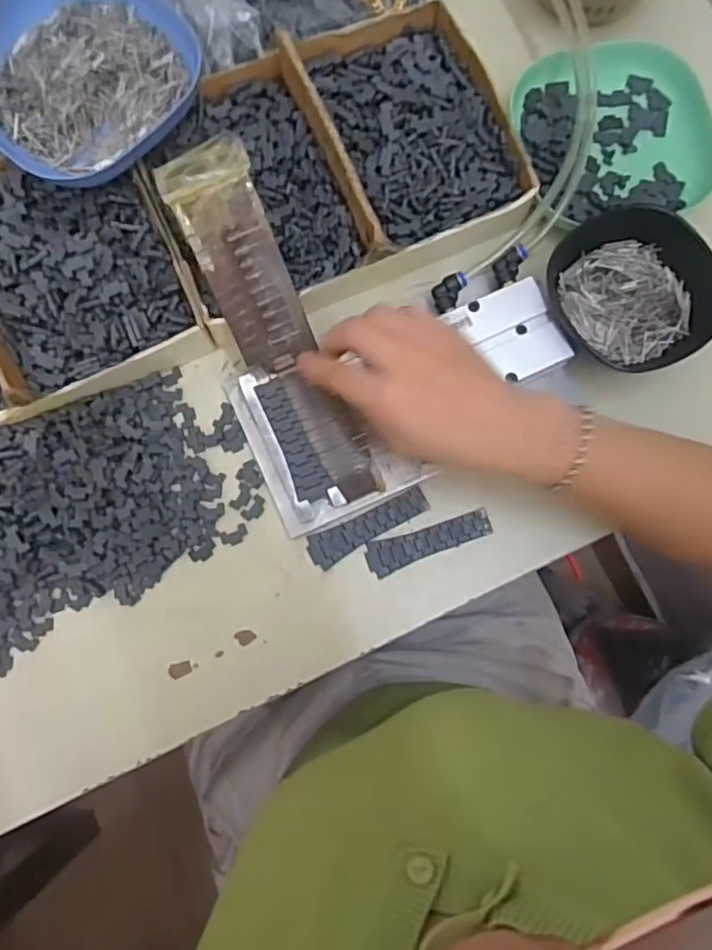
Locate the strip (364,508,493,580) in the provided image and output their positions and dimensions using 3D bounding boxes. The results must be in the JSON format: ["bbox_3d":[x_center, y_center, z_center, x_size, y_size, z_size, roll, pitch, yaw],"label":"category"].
[{"bbox_3d":[0.049,0.044,0.431,0.085,0.006,0.024,-22,81,-4],"label":"strip"}]

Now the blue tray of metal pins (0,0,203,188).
[{"bbox_3d":[-0.181,-0.263,0.416,0.126,0.034,0.142,44,82,6],"label":"blue tray of metal pins"}]

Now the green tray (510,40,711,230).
[{"bbox_3d":[0.189,-0.252,0.472,0.129,0.031,0.141,-16,81,-3],"label":"green tray"}]

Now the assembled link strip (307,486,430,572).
[{"bbox_3d":[0.009,0.036,0.432,0.085,0.004,0.023,-25,81,-5],"label":"assembled link strip"}]

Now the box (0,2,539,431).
[{"bbox_3d":[-0.129,-0.170,0.438,0.489,0.051,0.185,-22,81,-5],"label":"box"}]

